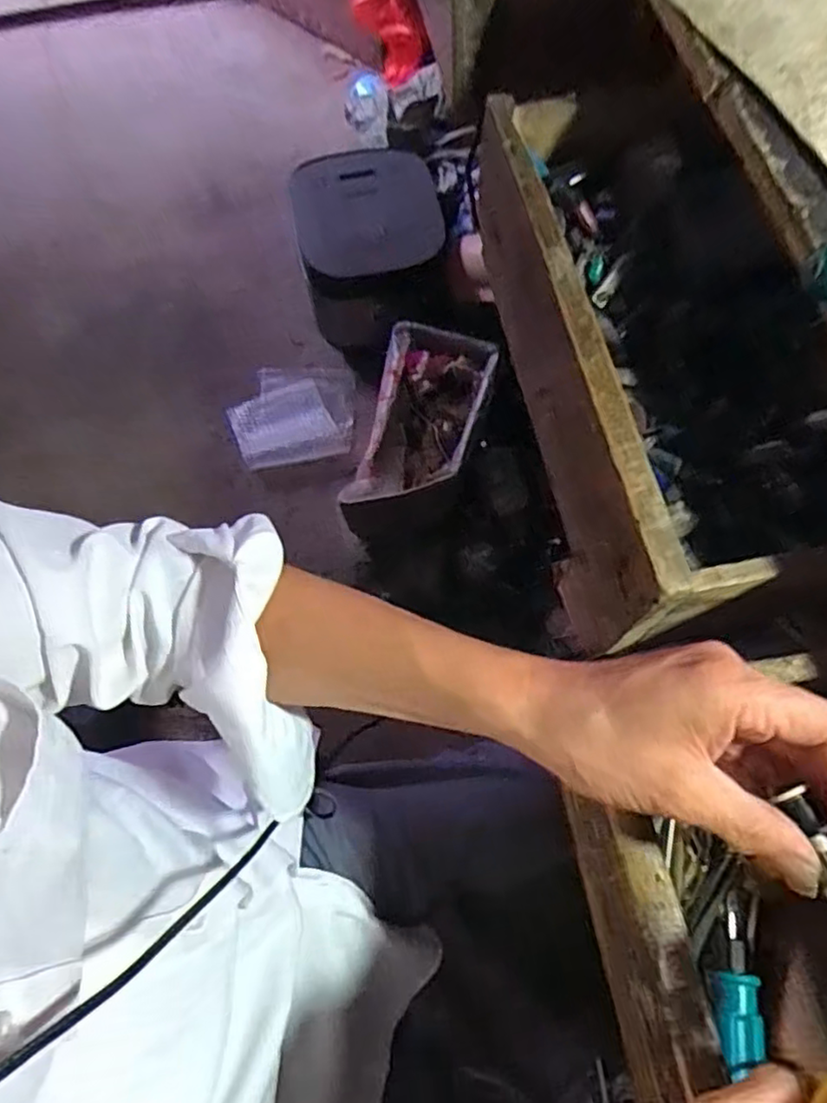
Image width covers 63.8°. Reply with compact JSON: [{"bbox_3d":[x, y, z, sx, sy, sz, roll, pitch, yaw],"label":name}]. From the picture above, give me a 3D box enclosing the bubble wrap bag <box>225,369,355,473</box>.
[{"bbox_3d":[-0.224,-0.254,1.241,0.230,0.052,0.210,-6,70,-1],"label":"bubble wrap bag"}]

